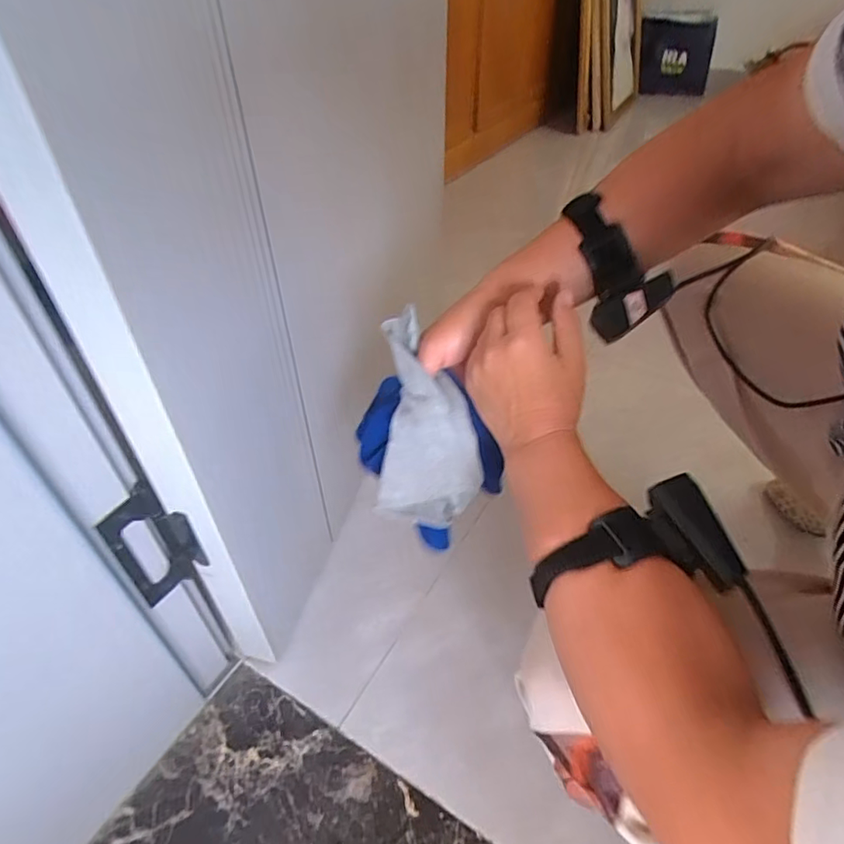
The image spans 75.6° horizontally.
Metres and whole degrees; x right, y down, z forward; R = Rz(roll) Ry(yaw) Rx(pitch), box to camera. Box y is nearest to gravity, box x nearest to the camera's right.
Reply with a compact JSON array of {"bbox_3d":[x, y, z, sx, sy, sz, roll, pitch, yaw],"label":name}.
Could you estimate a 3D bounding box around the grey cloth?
[{"bbox_3d":[-0.001,0.001,0.468,0.083,0.187,0.049,-7,6,-9],"label":"grey cloth"}]

